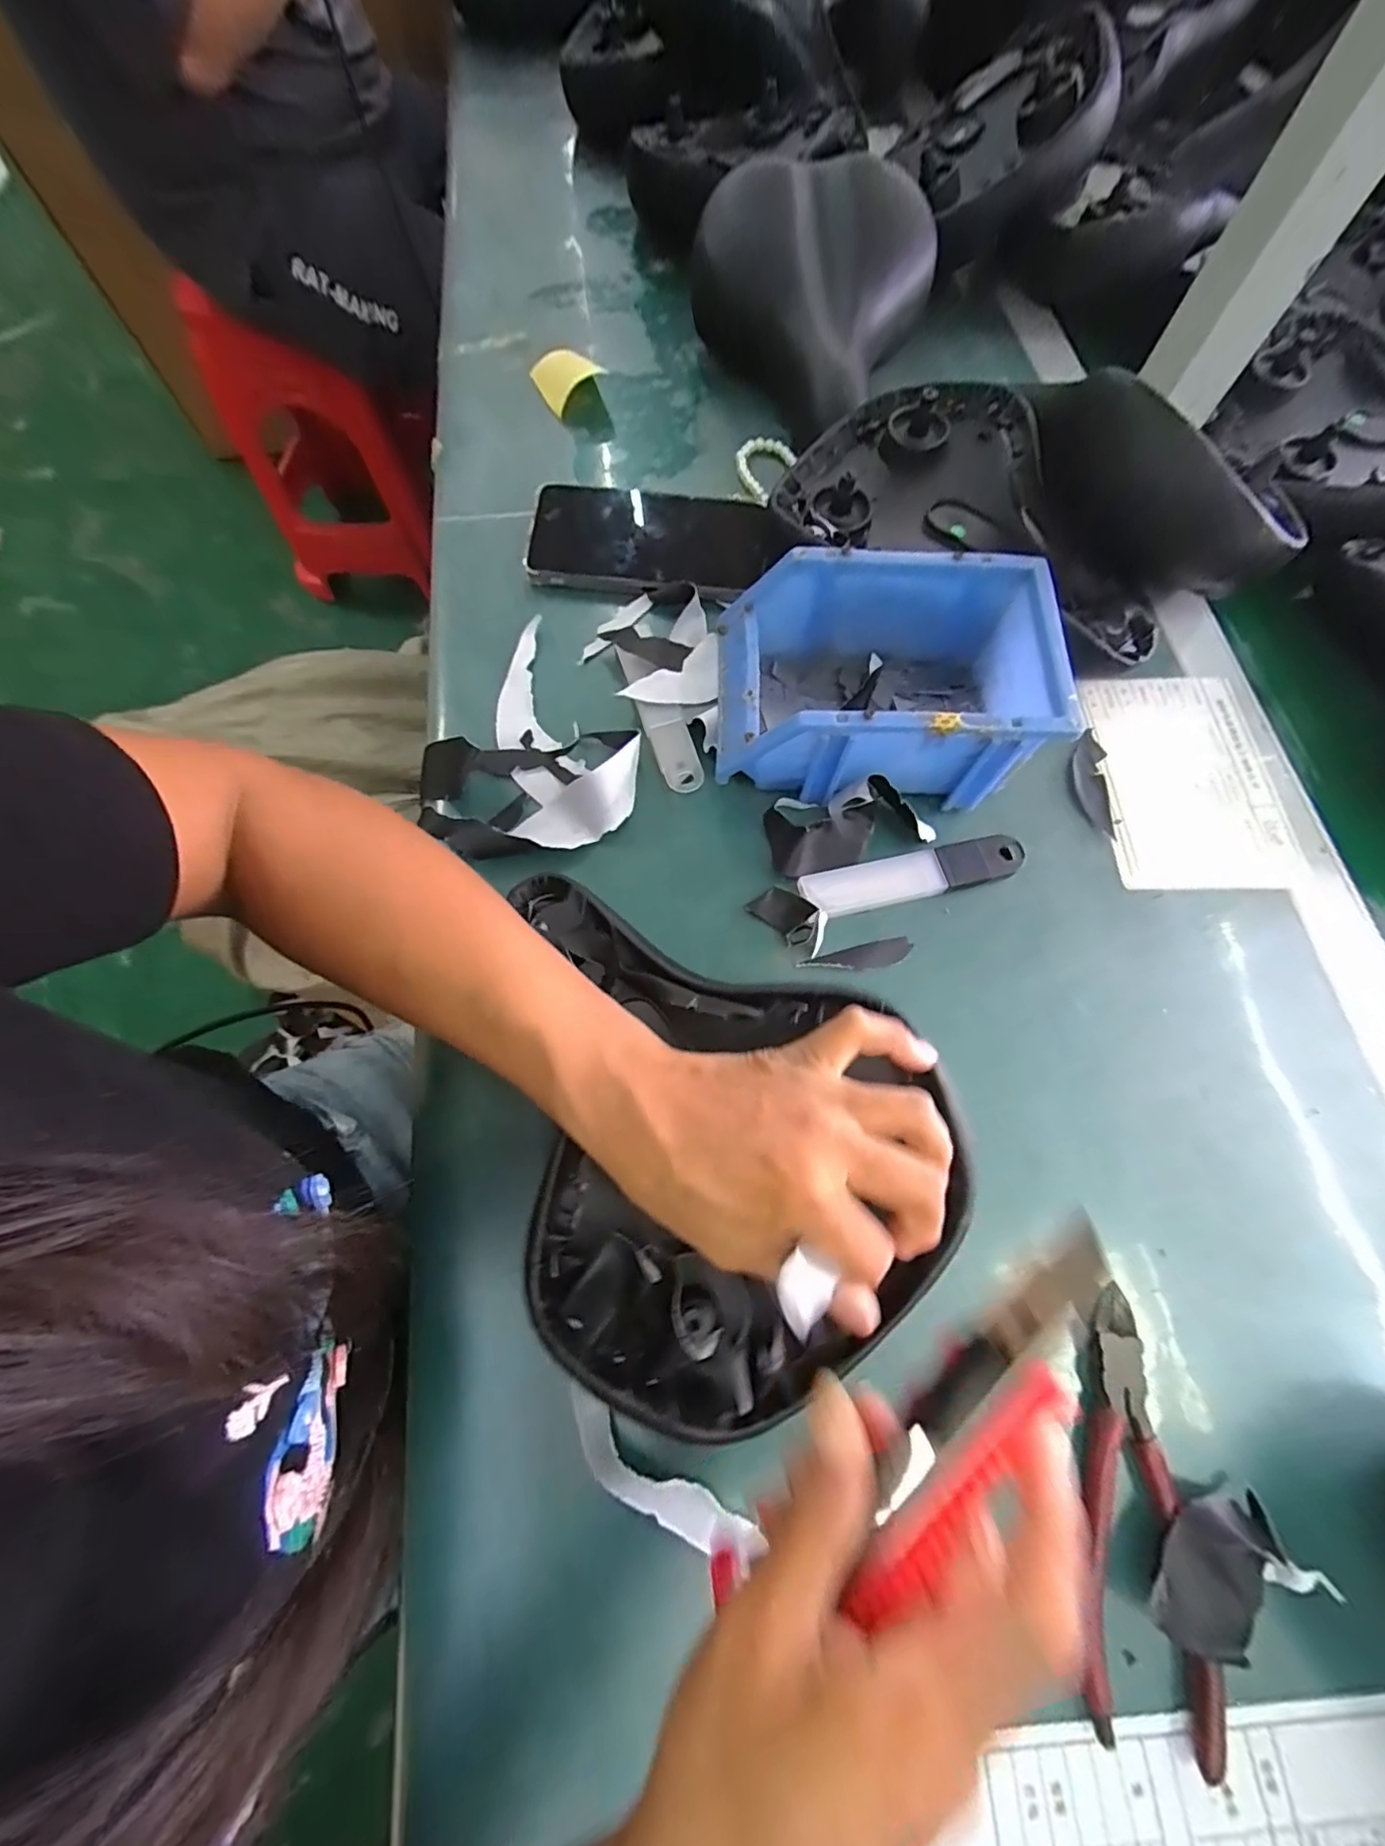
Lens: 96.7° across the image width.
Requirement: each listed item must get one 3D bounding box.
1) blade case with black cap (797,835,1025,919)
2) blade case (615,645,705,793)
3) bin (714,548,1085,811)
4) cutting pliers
[{"bbox_3d":[0.125,-0.026,0.350,0.127,0.010,0.027,-13,71,-7],"label":"blade case with black cap"},{"bbox_3d":[-0.019,-0.128,0.383,0.026,0.012,0.106,-18,72,-9],"label":"blade case"},{"bbox_3d":[0.104,-0.138,0.354,0.175,0.074,0.118,2,70,-1],"label":"bin"},{"bbox_3d":[0.176,0.243,0.255,0.047,0.012,0.156,-2,70,-3],"label":"cutting pliers"}]

